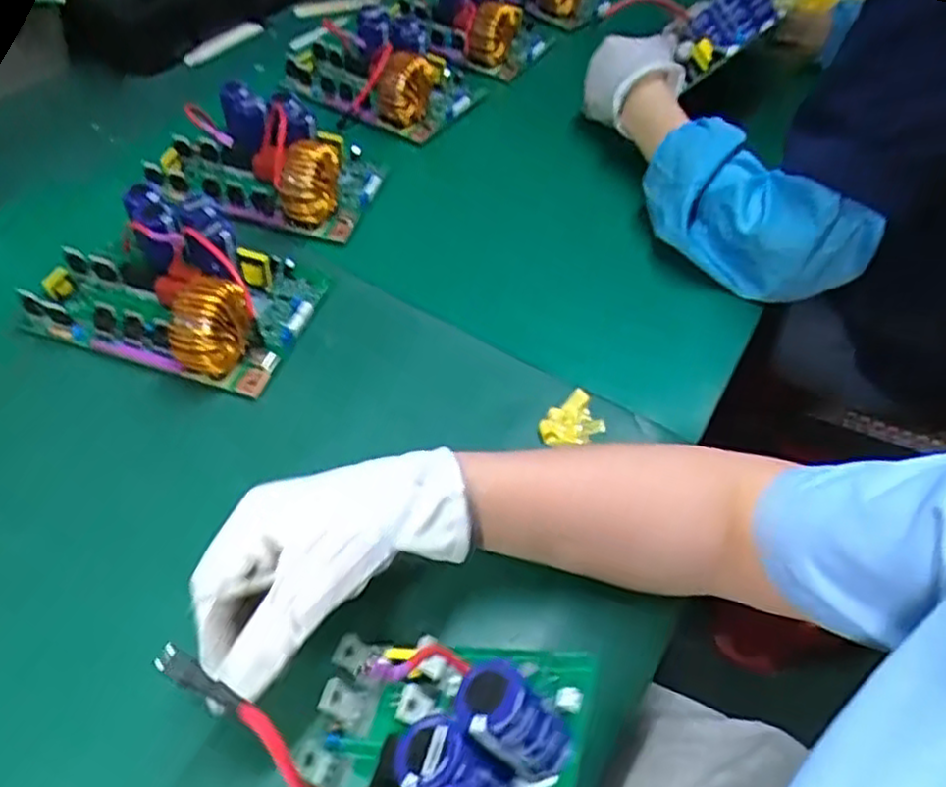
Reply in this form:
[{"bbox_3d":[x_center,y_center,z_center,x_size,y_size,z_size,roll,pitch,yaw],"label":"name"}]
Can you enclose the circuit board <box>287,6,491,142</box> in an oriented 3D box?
[{"bbox_3d":[-0.106,-0.354,0.780,0.212,0.065,0.135,22,52,13],"label":"circuit board"}]

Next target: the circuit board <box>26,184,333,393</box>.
[{"bbox_3d":[-0.220,-0.092,0.549,0.189,0.065,0.151,16,51,9],"label":"circuit board"}]

